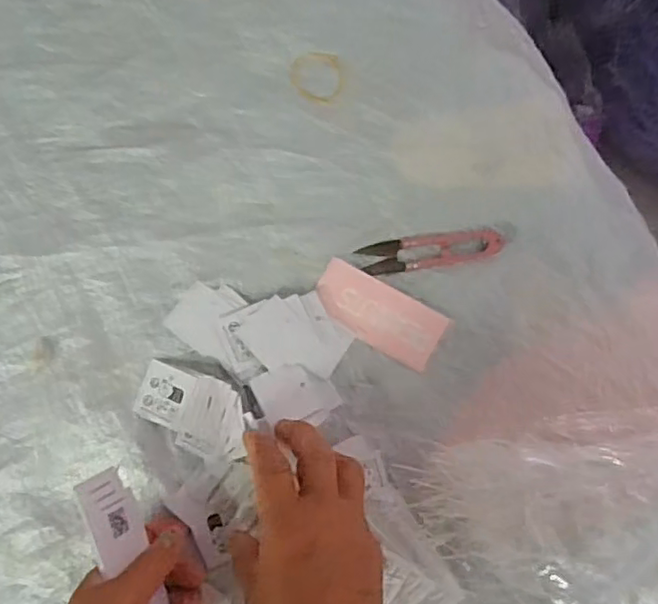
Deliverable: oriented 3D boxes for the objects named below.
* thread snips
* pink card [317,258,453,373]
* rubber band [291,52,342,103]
[{"bbox_3d":[0.073,-0.037,0.448,0.100,0.012,0.025,-7,88,-3],"label":"thread snips"},{"bbox_3d":[0.035,0.009,0.448,0.095,0.004,0.044,30,87,5],"label":"pink card"},{"bbox_3d":[-0.009,-0.163,0.449,0.037,0.004,0.037,2,87,-2],"label":"rubber band"}]

